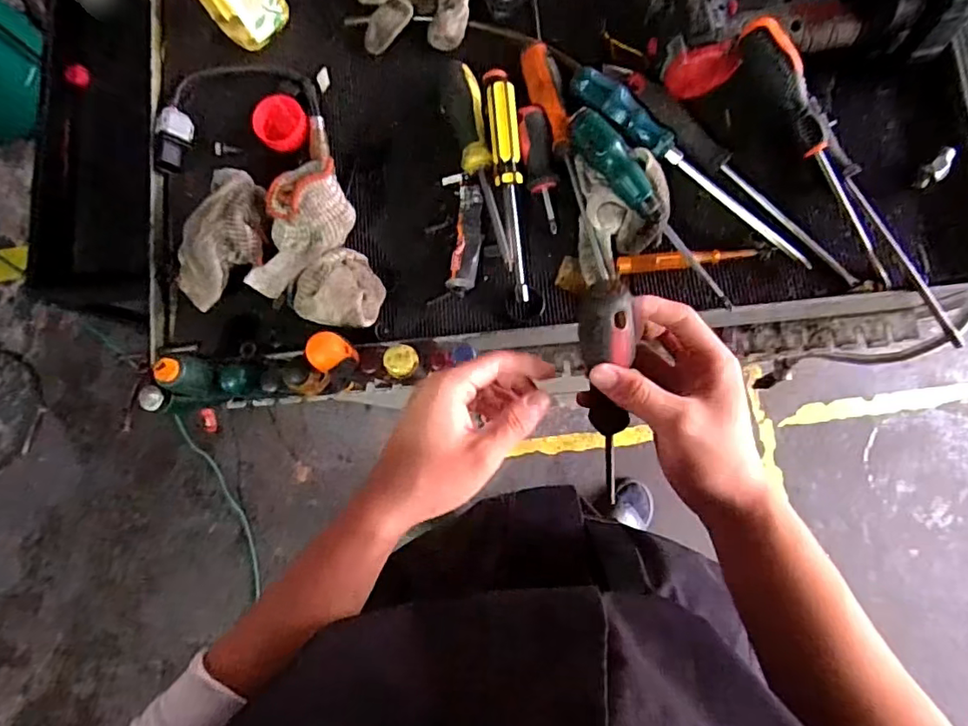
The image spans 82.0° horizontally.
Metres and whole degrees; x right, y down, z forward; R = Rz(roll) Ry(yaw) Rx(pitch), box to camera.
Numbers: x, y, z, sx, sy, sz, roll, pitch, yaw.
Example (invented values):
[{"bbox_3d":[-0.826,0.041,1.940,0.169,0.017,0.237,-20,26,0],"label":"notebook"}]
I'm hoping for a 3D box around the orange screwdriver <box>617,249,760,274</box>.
[{"bbox_3d":[0.167,-0.085,0.460,0.112,0.013,0.015,-5,82,4],"label":"orange screwdriver"}]

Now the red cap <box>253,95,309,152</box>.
[{"bbox_3d":[-0.184,-0.220,0.513,0.048,0.018,0.048,5,100,4],"label":"red cap"}]

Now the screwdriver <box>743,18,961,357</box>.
[{"bbox_3d":[0.283,-0.143,0.432,0.034,0.035,0.277,-34,93,-1],"label":"screwdriver"}]

